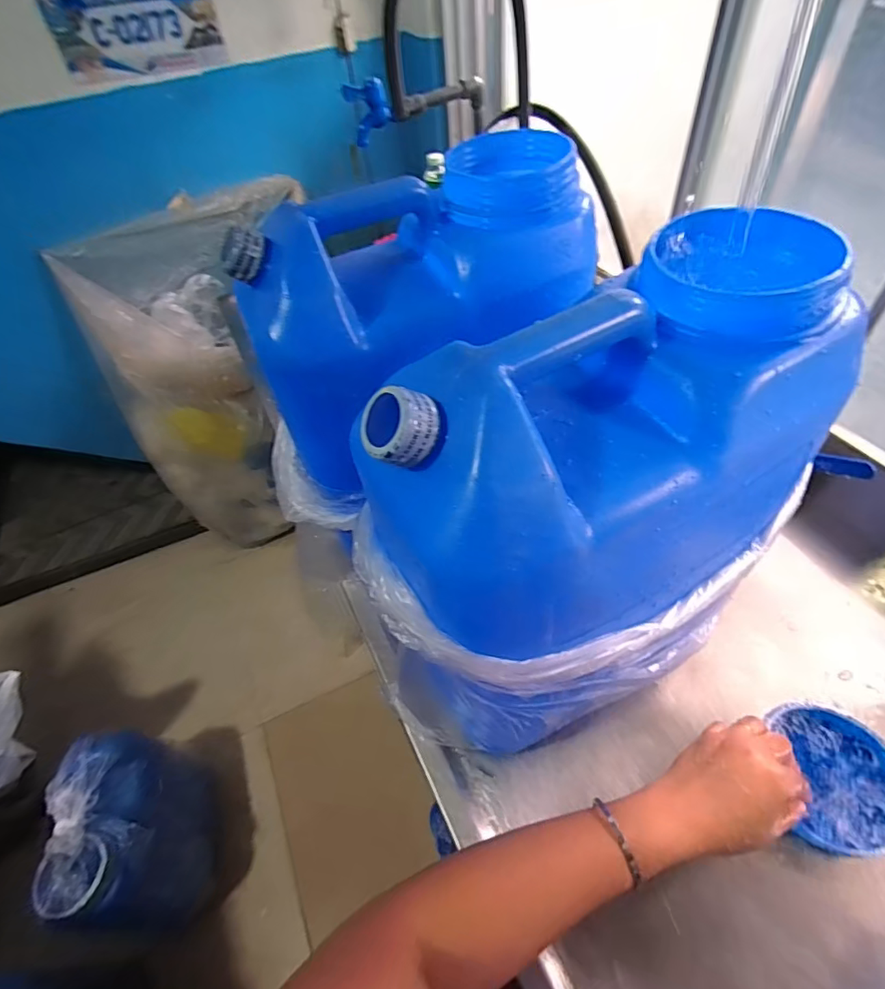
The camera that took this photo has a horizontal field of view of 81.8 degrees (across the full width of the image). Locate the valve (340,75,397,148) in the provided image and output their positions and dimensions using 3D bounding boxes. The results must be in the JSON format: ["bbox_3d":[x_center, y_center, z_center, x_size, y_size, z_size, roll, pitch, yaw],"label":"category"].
[{"bbox_3d":[-0.112,-0.586,0.786,0.071,0.084,0.032,-9,50,-2],"label":"valve"}]

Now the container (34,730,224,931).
[{"bbox_3d":[-0.618,0.697,1.079,0.172,0.409,0.329,-16,50,-7],"label":"container"}]

